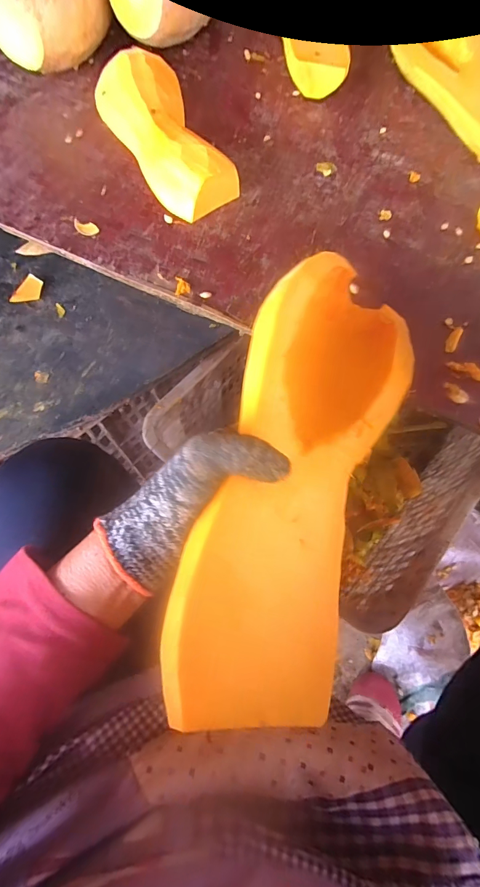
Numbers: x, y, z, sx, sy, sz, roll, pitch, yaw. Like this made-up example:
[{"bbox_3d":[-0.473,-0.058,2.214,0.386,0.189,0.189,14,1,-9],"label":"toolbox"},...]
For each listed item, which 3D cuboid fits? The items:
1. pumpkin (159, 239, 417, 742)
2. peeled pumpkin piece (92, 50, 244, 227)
[{"bbox_3d":[0.053,-0.009,0.275,0.112,0.078,0.367,17,60,7],"label":"pumpkin"},{"bbox_3d":[-0.103,-0.418,0.515,0.118,0.051,0.291,-22,69,-9],"label":"peeled pumpkin piece"}]

